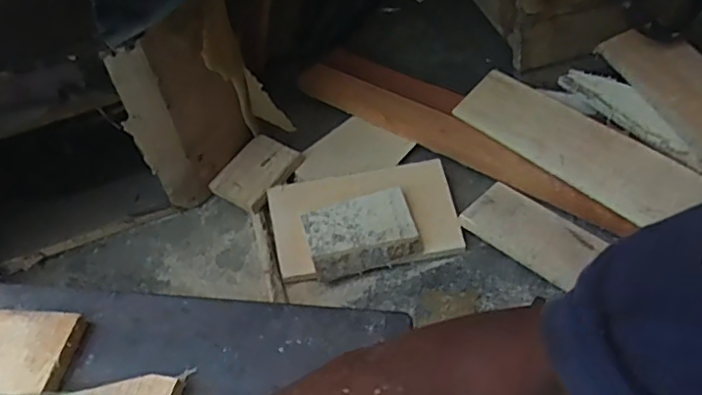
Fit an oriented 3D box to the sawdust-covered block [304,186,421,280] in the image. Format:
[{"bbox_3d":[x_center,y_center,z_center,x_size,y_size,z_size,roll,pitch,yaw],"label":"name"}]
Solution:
[{"bbox_3d":[0.014,0.049,0.824,0.146,0.039,0.096,-14,50,-7],"label":"sawdust-covered block"}]

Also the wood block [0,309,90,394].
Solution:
[{"bbox_3d":[-0.292,0.135,0.514,0.101,0.017,0.076,3,50,8],"label":"wood block"}]

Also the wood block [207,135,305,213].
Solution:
[{"bbox_3d":[-0.148,-0.041,0.932,0.113,0.017,0.123,25,64,34],"label":"wood block"}]

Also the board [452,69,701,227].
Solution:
[{"bbox_3d":[0.309,-0.078,0.838,0.102,0.016,0.353,-48,57,-5],"label":"board"}]

